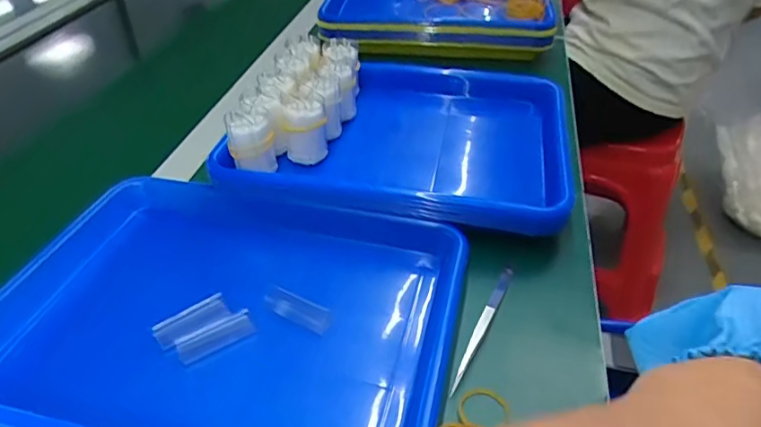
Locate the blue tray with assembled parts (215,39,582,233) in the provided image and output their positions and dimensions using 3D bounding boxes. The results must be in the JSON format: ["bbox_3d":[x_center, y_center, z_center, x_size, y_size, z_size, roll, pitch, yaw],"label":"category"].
[{"bbox_3d":[0.025,-0.089,0.557,0.307,0.089,0.255,7,40,10],"label":"blue tray with assembled parts"}]

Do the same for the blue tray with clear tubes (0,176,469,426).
[{"bbox_3d":[-0.124,0.076,0.412,0.346,0.050,0.238,9,41,13],"label":"blue tray with clear tubes"}]

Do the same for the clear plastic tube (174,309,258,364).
[{"bbox_3d":[-0.119,0.088,0.392,0.054,0.008,0.022,-23,45,-24],"label":"clear plastic tube"}]

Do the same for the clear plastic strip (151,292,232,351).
[{"bbox_3d":[-0.137,0.080,0.397,0.053,0.013,0.019,-30,47,-30],"label":"clear plastic strip"}]

